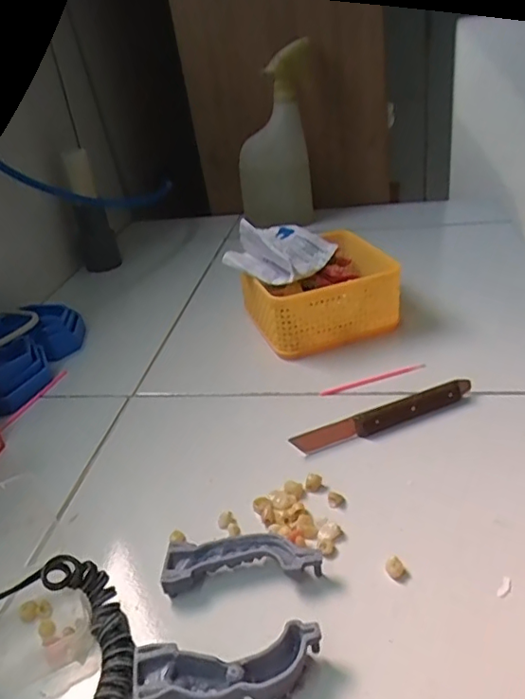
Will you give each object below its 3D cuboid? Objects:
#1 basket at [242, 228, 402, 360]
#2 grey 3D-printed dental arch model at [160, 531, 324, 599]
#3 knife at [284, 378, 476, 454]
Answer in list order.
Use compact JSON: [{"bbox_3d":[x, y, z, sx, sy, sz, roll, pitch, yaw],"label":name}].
[{"bbox_3d":[0.053,-0.056,0.567,0.136,0.071,0.120,-17,32,-17],"label":"basket"},{"bbox_3d":[-0.011,0.121,0.320,0.087,0.016,0.031,-5,31,4],"label":"grey 3D-printed dental arch model"},{"bbox_3d":[0.096,0.050,0.430,0.151,0.015,0.021,-16,32,-16],"label":"knife"}]

